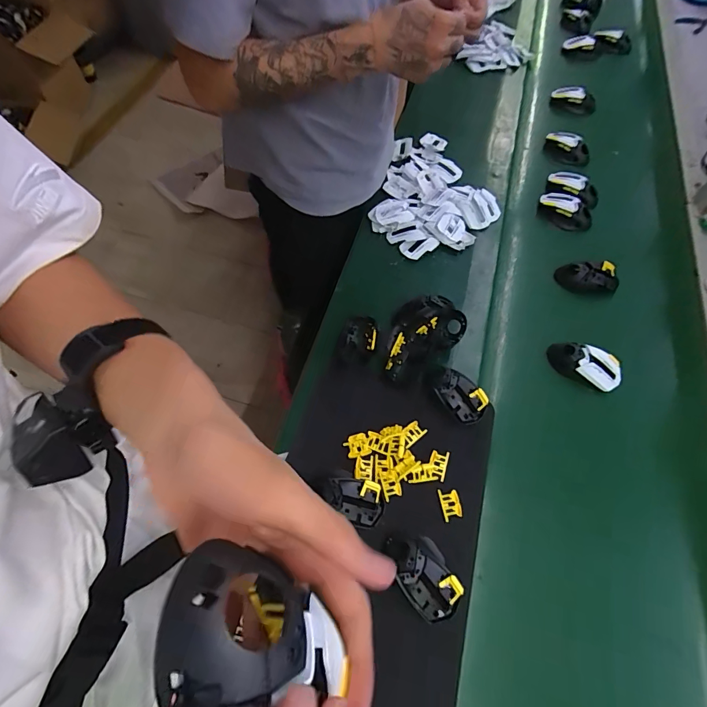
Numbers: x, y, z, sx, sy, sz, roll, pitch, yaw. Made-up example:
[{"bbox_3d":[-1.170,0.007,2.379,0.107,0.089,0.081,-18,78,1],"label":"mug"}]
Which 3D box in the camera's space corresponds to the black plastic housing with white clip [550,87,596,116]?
[{"bbox_3d":[0.620,-0.710,1.138,0.124,0.080,0.034,35,67,15],"label":"black plastic housing with white clip"}]

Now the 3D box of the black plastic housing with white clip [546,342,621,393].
[{"bbox_3d":[0.408,0.026,0.721,0.125,0.068,0.070,23,64,10],"label":"black plastic housing with white clip"}]

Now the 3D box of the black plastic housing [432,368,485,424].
[{"bbox_3d":[0.170,0.067,0.655,0.057,0.027,0.099,-29,67,-15],"label":"black plastic housing"}]

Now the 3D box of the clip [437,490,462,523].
[{"bbox_3d":[0.142,0.221,0.586,0.027,0.010,0.042,-6,63,-5],"label":"clip"}]

